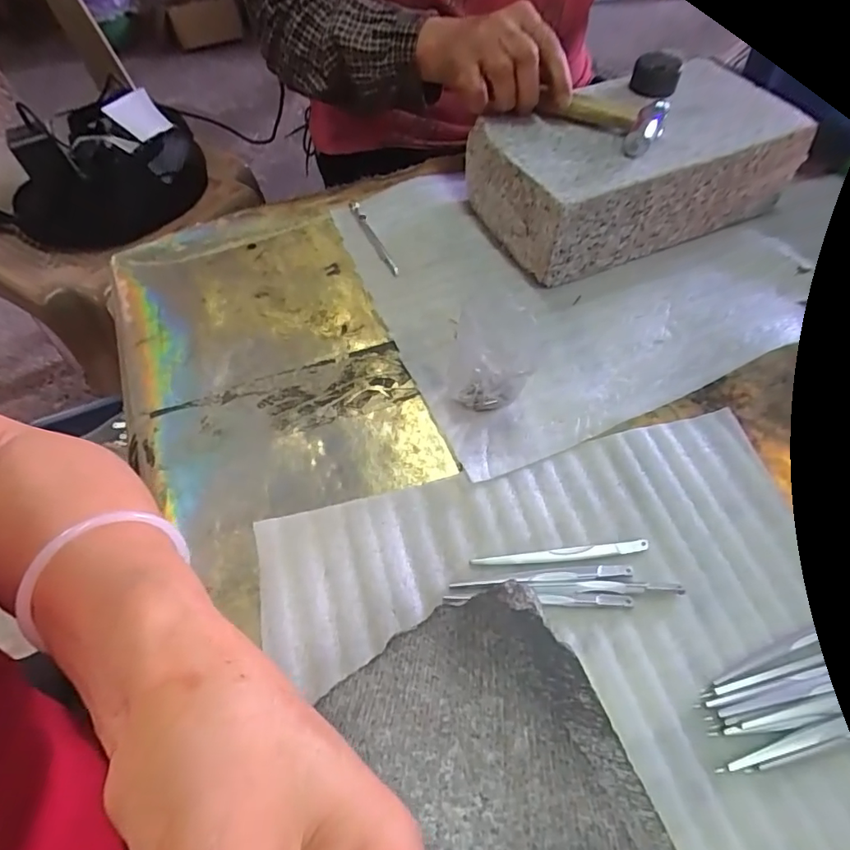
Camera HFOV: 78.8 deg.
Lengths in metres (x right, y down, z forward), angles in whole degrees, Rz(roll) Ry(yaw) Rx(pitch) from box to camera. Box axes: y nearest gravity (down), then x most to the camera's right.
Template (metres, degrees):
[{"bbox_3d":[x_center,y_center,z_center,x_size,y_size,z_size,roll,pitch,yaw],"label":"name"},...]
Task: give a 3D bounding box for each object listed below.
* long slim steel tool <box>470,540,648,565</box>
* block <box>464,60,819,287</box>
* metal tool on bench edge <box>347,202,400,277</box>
[{"bbox_3d":[0.078,0.074,0.299,0.101,0.004,0.007,-5,57,-1],"label":"long slim steel tool"},{"bbox_3d":[0.174,-0.222,0.444,0.245,0.078,0.136,-22,59,-12],"label":"block"},{"bbox_3d":[-0.045,-0.166,0.453,0.008,0.007,0.106,-22,59,-12],"label":"metal tool on bench edge"}]

